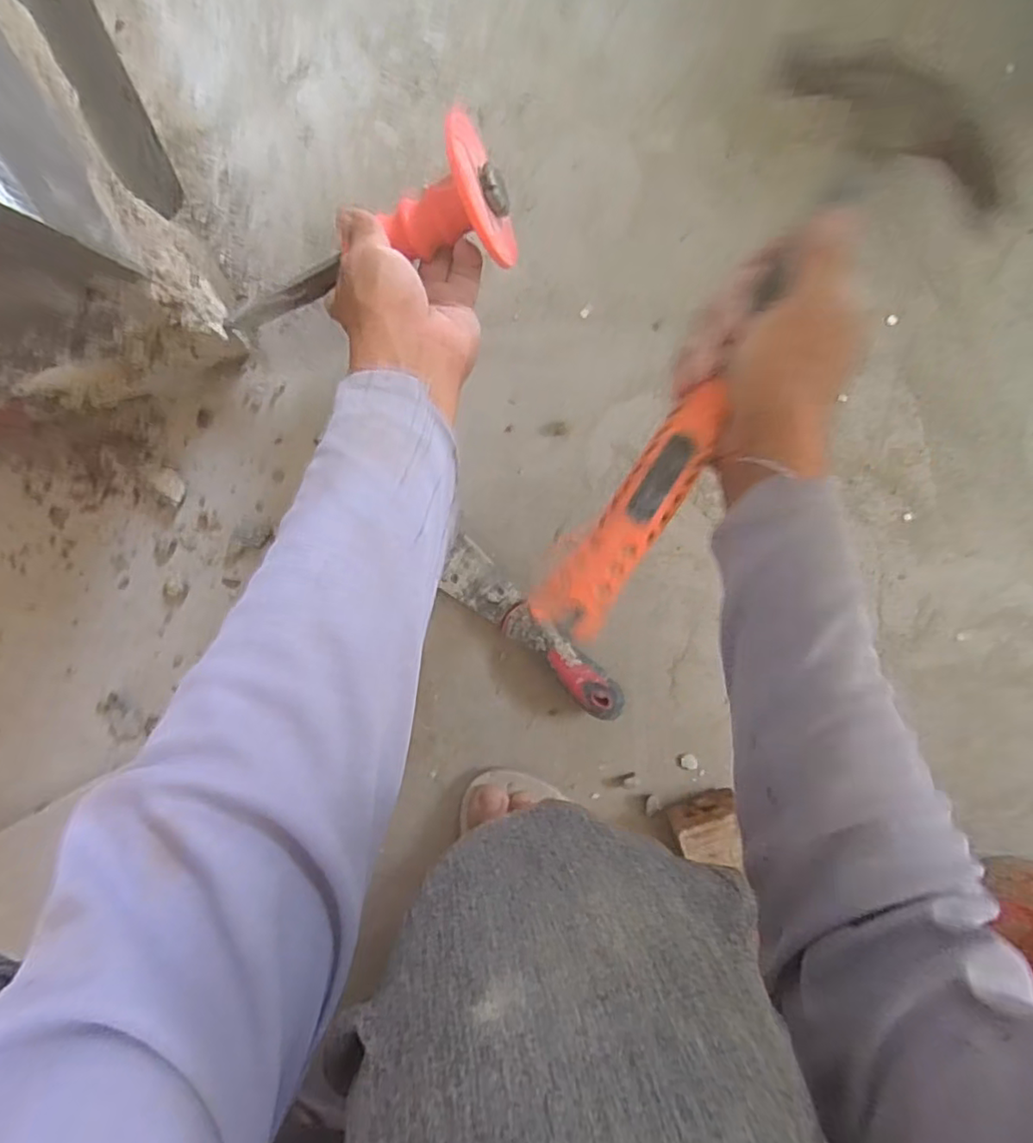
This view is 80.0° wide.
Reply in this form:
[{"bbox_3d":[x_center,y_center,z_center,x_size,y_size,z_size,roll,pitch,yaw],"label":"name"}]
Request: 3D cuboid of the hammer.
[{"bbox_3d":[0.105,-0.098,0.291,0.100,0.033,0.300,32,94,-5],"label":"hammer"}]

